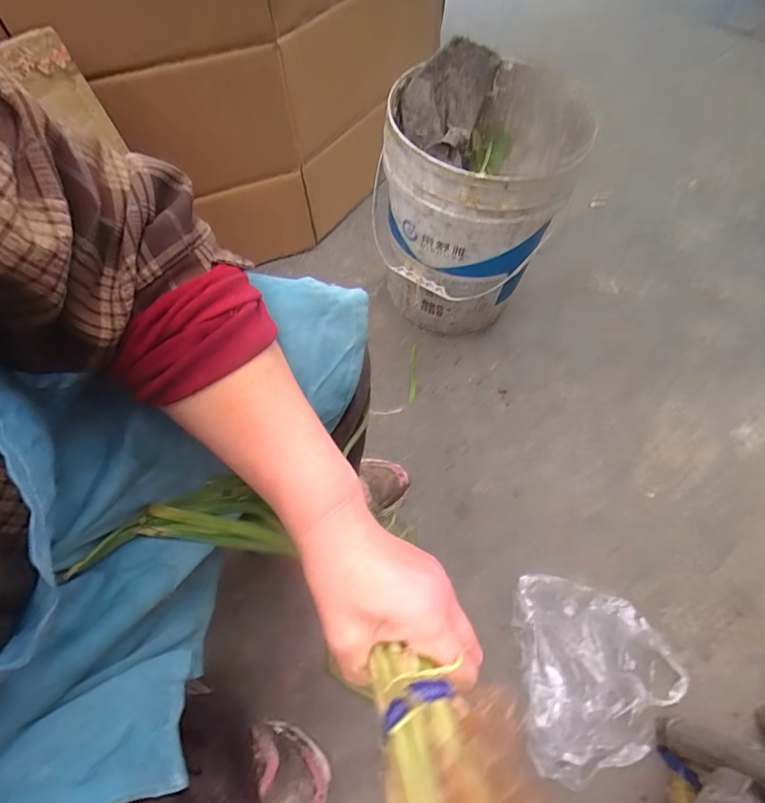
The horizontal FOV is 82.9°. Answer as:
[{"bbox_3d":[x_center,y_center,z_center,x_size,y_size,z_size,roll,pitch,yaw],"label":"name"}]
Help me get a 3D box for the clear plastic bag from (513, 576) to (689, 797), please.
[{"bbox_3d":[0.315,0.376,0.603,0.251,0.096,0.224,11,65,2],"label":"clear plastic bag"}]

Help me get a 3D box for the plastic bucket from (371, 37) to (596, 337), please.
[{"bbox_3d":[0.146,-0.345,0.795,0.289,0.373,0.327,15,65,4],"label":"plastic bucket"}]

